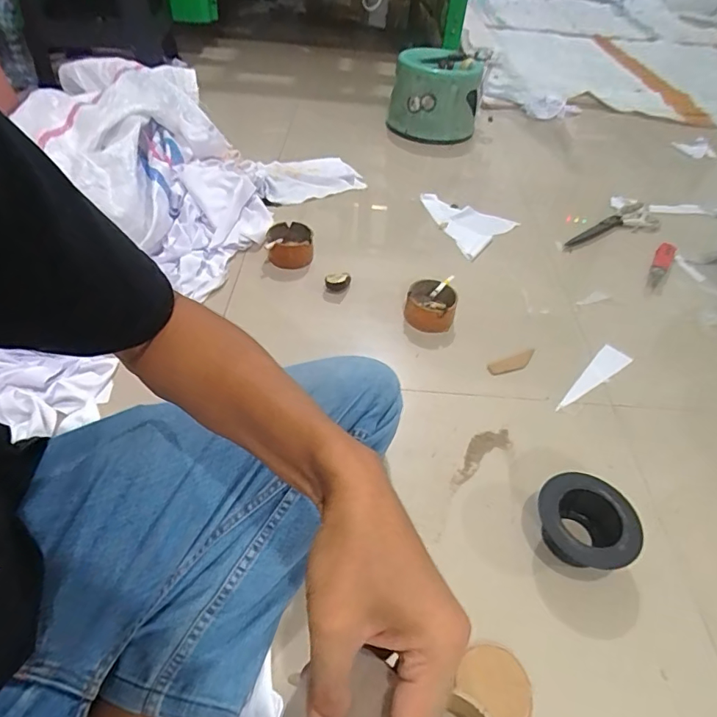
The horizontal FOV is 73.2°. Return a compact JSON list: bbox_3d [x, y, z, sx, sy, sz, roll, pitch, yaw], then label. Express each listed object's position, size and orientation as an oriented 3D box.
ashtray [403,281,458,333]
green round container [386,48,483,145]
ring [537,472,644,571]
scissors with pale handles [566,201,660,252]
[{"bbox_3d":[0.120,-0.089,0.804,0.081,0.046,0.081,14,45,7],"label":"ashtray"},{"bbox_3d":[0.208,-0.721,1.325,0.235,0.179,0.240,3,45,-3],"label":"green round container"},{"bbox_3d":[0.255,0.188,0.540,0.099,0.054,0.101,3,45,-3],"label":"ring"},{"bbox_3d":[0.551,-0.275,1.039,0.288,0.021,0.093,-28,55,-30],"label":"scissors with pale handles"}]

